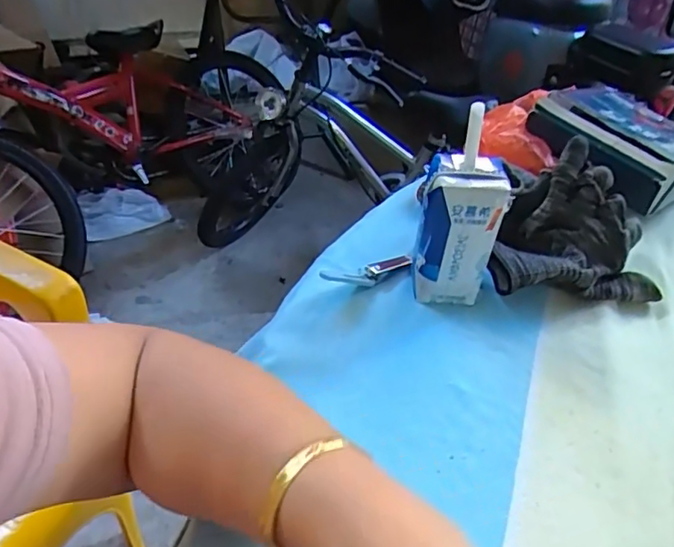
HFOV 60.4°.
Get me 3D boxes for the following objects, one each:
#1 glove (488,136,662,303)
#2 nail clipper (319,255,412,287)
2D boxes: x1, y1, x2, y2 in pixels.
[{"bbox_3d":[0.179,-0.035,0.441,0.126,0.083,0.088,1,42,-8],"label":"glove"},{"bbox_3d":[0.026,-0.001,0.436,0.076,0.006,0.021,-12,45,-21],"label":"nail clipper"}]

